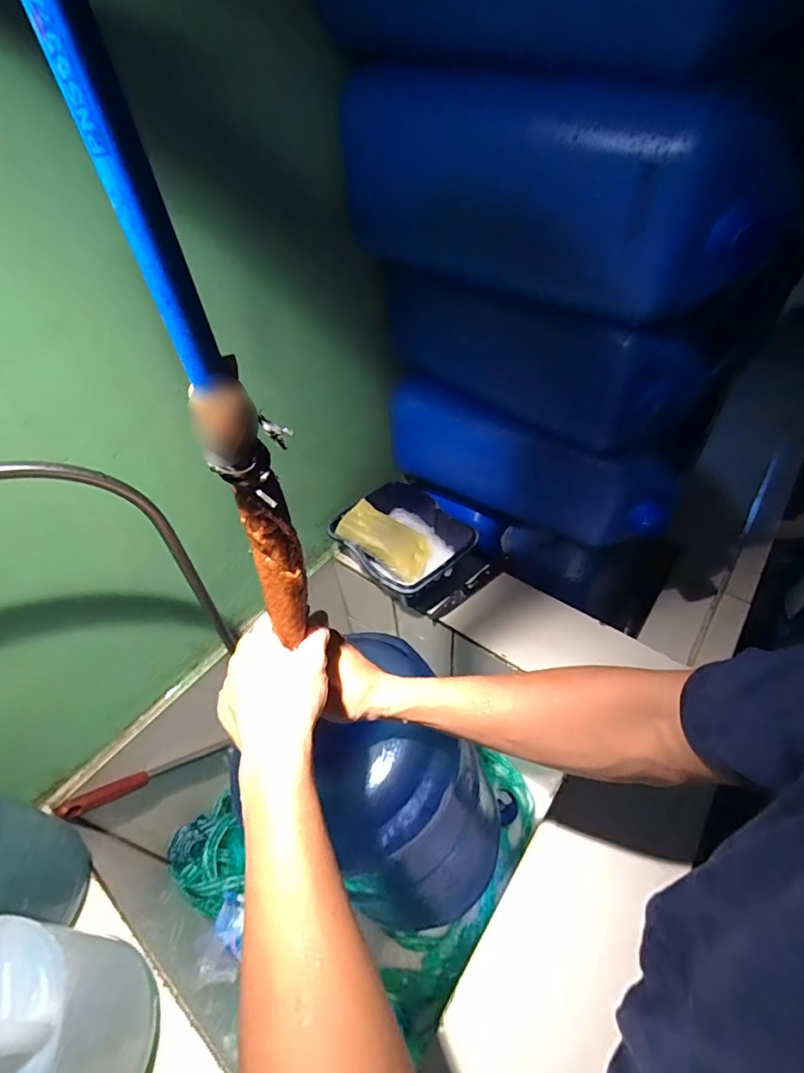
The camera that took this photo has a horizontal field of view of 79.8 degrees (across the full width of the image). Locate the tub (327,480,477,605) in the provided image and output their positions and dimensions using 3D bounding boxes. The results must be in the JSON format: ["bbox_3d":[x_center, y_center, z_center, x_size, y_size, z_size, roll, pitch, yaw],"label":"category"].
[{"bbox_3d":[0.002,0.007,0.770,0.170,0.097,0.212,-33,52,-24],"label":"tub"}]

